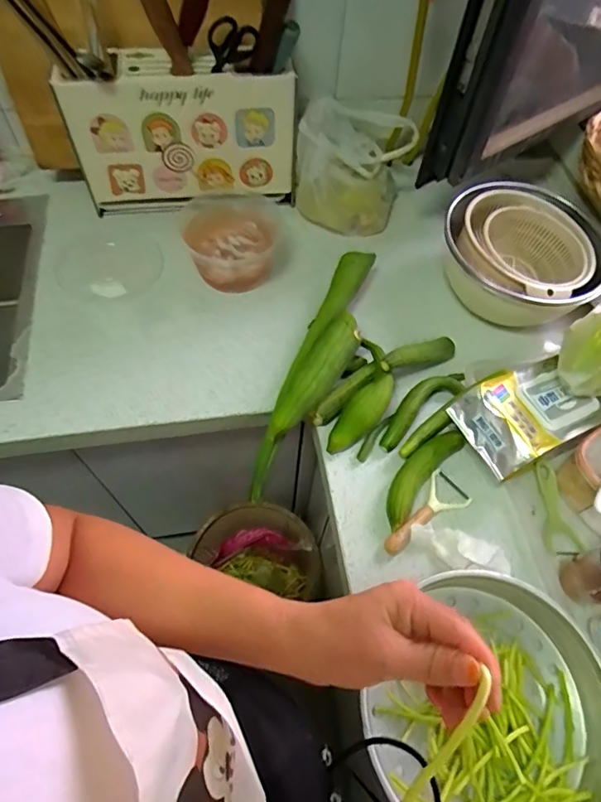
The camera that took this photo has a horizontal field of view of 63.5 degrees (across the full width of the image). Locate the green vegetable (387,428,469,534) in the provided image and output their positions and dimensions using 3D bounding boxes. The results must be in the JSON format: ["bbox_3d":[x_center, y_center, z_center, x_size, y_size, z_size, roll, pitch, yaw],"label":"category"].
[{"bbox_3d":[0.161,0.098,0.654,0.044,0.039,0.164,38,65,17],"label":"green vegetable"}]

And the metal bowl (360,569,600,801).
[{"bbox_3d":[0.197,0.322,0.514,0.247,0.072,0.254,1,60,-3],"label":"metal bowl"}]

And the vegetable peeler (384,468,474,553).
[{"bbox_3d":[0.156,0.142,0.636,0.138,0.026,0.058,-28,65,-18],"label":"vegetable peeler"}]

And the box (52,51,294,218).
[{"bbox_3d":[-0.195,-0.439,0.825,0.352,0.233,0.090,-10,61,-9],"label":"box"}]

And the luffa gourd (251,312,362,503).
[{"bbox_3d":[0.001,-0.005,0.673,0.059,0.065,0.295,28,75,13],"label":"luffa gourd"}]

